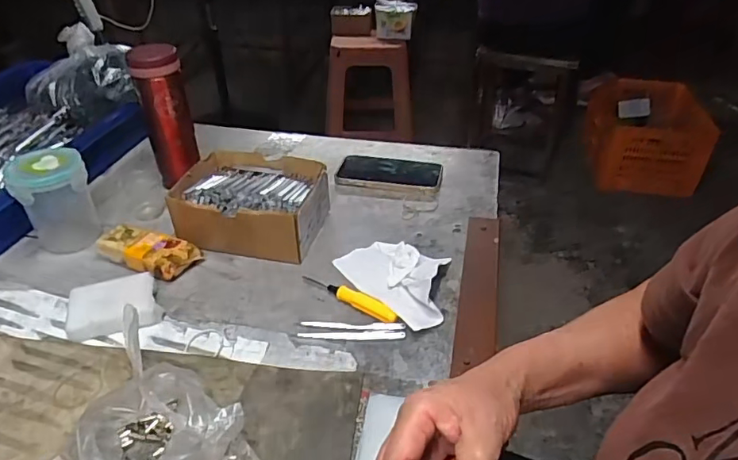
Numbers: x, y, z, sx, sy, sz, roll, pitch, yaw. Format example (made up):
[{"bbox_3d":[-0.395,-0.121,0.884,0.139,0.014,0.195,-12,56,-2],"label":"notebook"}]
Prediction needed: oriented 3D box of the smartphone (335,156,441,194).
[{"bbox_3d":[0.028,-0.081,0.757,0.149,0.013,0.080,8,36,11],"label":"smartphone"}]

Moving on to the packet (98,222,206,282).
[{"bbox_3d":[-0.253,0.025,0.603,0.106,0.034,0.055,17,38,22],"label":"packet"}]

